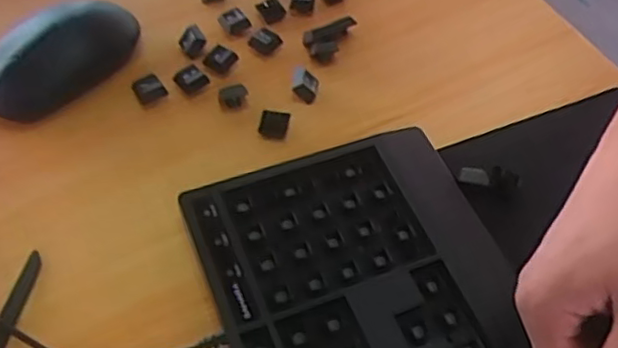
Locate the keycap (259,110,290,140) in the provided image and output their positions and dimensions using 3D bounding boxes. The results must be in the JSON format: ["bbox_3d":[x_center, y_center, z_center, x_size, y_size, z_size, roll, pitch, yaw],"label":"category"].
[{"bbox_3d":[-0.022,-0.032,0.413,0.017,0.006,0.019,8,55,1],"label":"keycap"}]

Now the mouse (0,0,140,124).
[{"bbox_3d":[-0.164,-0.078,0.423,0.058,0.030,0.108,41,62,22],"label":"mouse"}]

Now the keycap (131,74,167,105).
[{"bbox_3d":[-0.103,-0.055,0.417,0.019,0.008,0.016,-25,61,-20],"label":"keycap"}]

